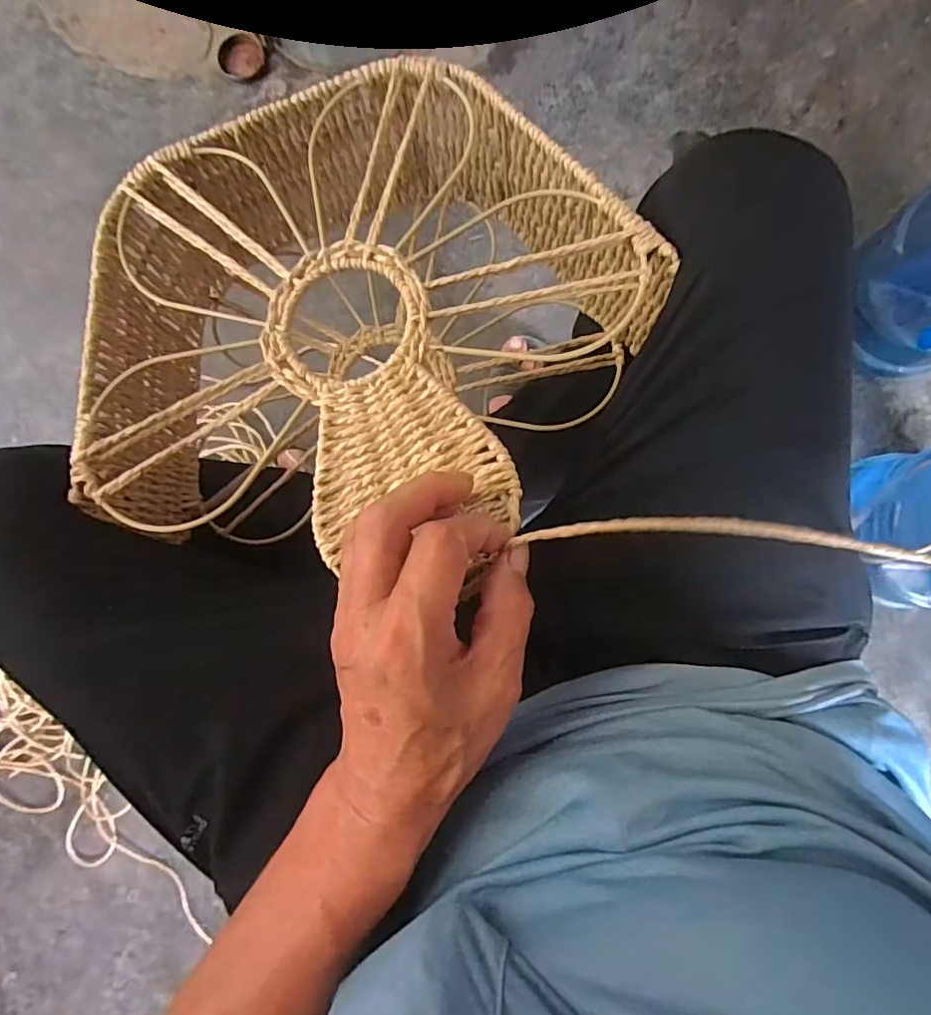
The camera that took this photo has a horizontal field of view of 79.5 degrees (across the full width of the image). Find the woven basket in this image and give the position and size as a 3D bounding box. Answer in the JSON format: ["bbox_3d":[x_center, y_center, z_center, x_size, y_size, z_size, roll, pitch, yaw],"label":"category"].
[{"bbox_3d":[-0.063,-0.137,0.379,0.347,0.147,0.285,-5,88,2],"label":"woven basket"}]

